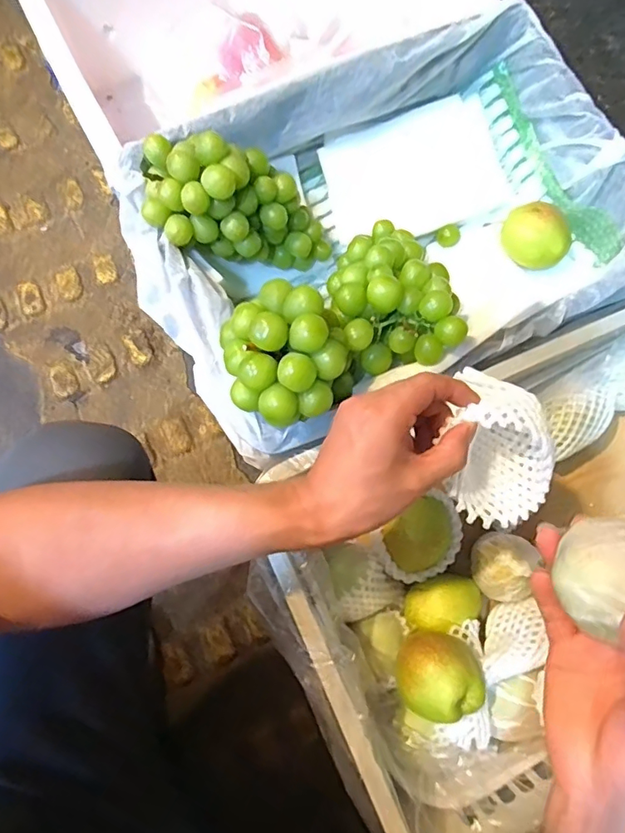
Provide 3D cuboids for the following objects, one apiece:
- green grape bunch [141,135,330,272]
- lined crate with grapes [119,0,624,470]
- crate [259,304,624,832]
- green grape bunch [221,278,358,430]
[{"bbox_3d":[-0.062,-0.212,0.521,0.207,0.085,0.098,10,74,-41],"label":"green grape bunch"},{"bbox_3d":[0.086,-0.202,0.526,0.504,0.207,0.351,-27,79,-6],"label":"lined crate with grapes"},{"bbox_3d":[0.260,0.117,0.508,0.553,0.145,0.364,-20,79,-5],"label":"crate"},{"bbox_3d":[-0.019,-0.050,0.420,0.101,0.081,0.110,0,78,-1],"label":"green grape bunch"}]

